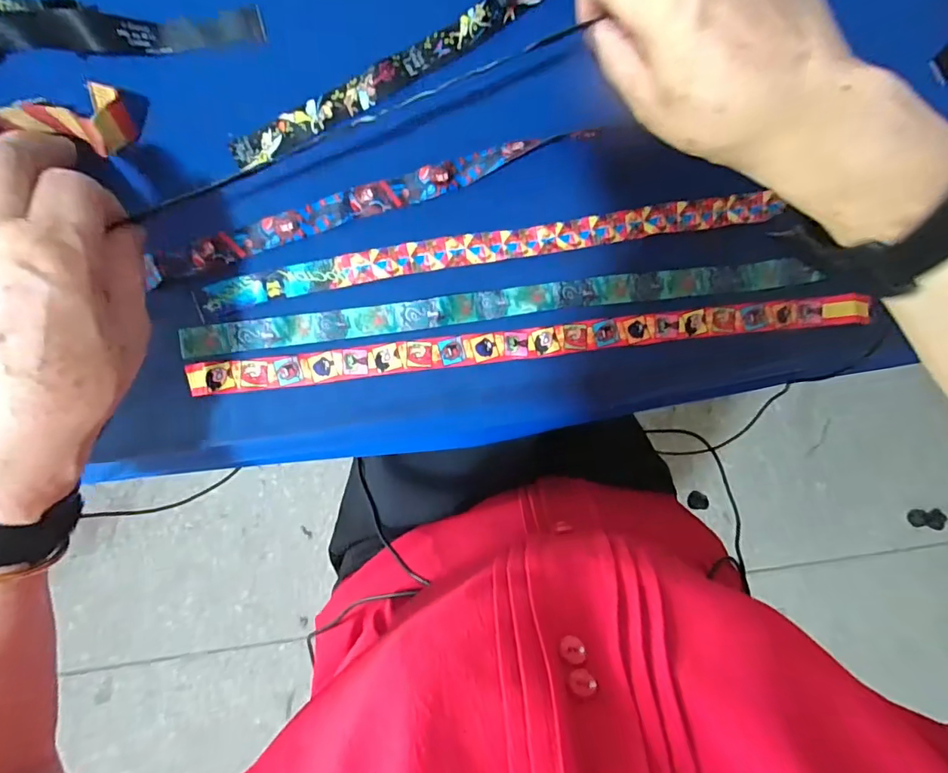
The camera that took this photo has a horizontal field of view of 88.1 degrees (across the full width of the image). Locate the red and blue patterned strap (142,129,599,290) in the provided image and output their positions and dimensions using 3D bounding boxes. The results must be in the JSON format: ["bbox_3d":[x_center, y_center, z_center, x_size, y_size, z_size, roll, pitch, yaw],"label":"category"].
[{"bbox_3d":[-0.065,-0.121,0.318,0.286,0.010,0.018,-20,96,-4],"label":"red and blue patterned strap"}]

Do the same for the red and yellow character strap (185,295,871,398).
[{"bbox_3d":[0.045,-0.030,0.335,0.454,0.011,0.021,-7,95,-5],"label":"red and yellow character strap"}]

